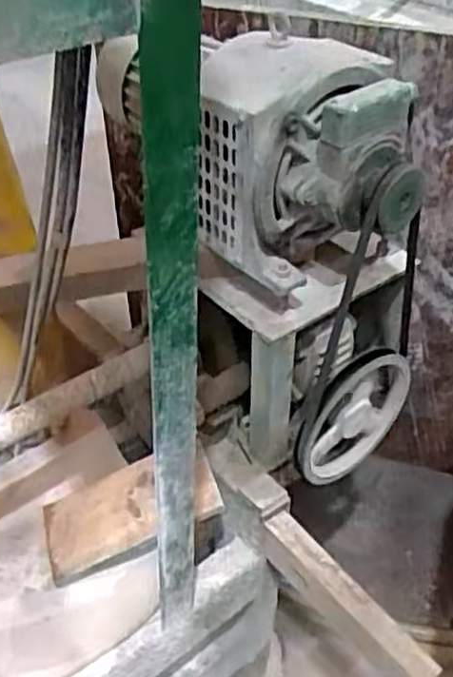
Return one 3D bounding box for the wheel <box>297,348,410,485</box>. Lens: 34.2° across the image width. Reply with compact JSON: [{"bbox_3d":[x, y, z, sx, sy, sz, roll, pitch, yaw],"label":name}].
[{"bbox_3d":[0.172,0.103,1.004,0.192,0.205,0.039,-25,46,-28],"label":"wheel"}]

